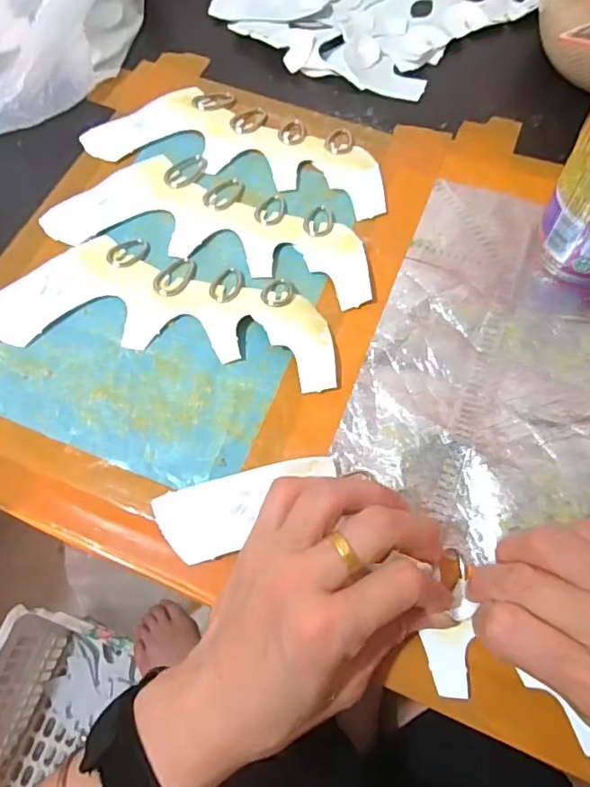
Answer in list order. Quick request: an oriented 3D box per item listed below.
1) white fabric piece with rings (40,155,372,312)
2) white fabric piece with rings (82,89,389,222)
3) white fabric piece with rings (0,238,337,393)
[{"bbox_3d":[-0.053,-0.118,0.378,0.227,0.004,0.089,18,69,11],"label":"white fabric piece with rings"},{"bbox_3d":[-0.039,-0.187,0.411,0.228,0.004,0.083,18,69,11],"label":"white fabric piece with rings"},{"bbox_3d":[-0.080,-0.057,0.350,0.221,0.010,0.082,9,67,7],"label":"white fabric piece with rings"}]

